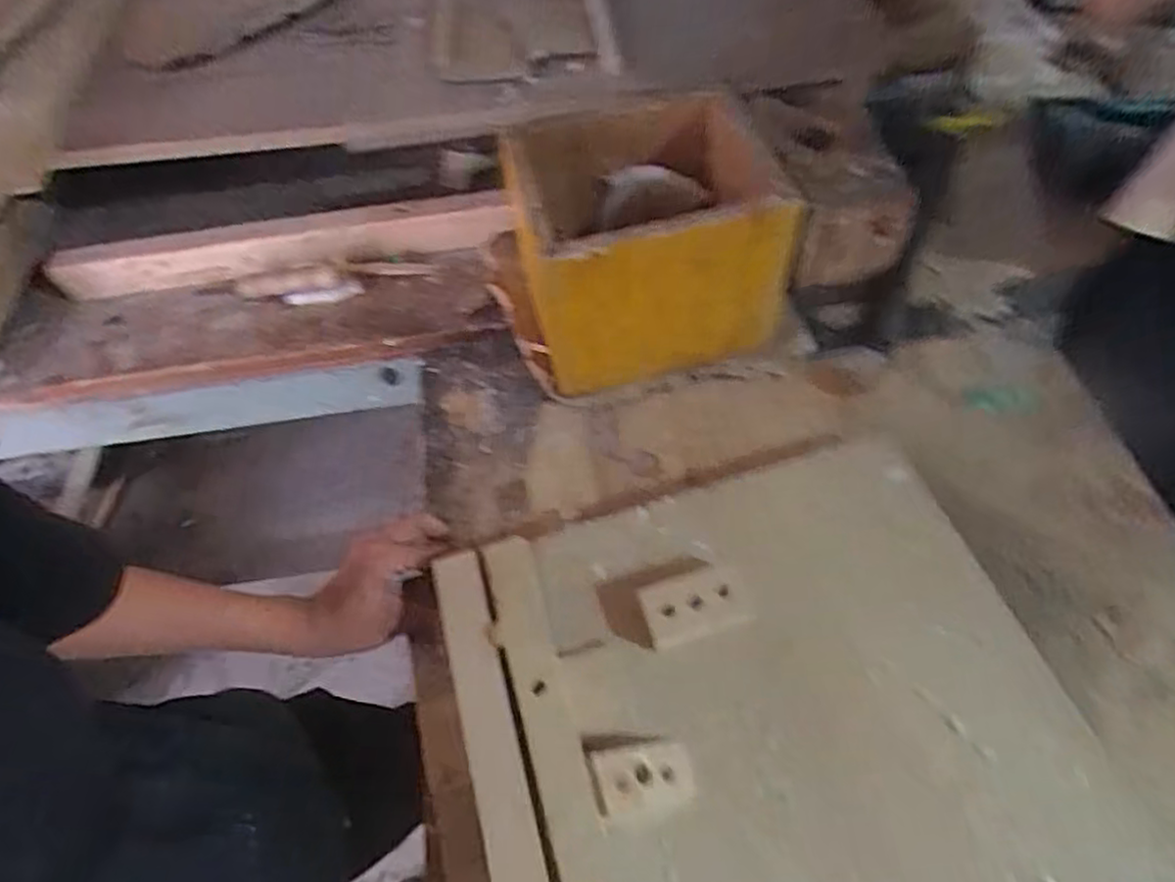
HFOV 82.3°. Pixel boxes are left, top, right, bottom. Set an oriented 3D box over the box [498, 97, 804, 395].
[{"bbox_3d":[0.051,-0.170,0.610,0.218,0.176,0.185,-7,56,0],"label":"box"}]

